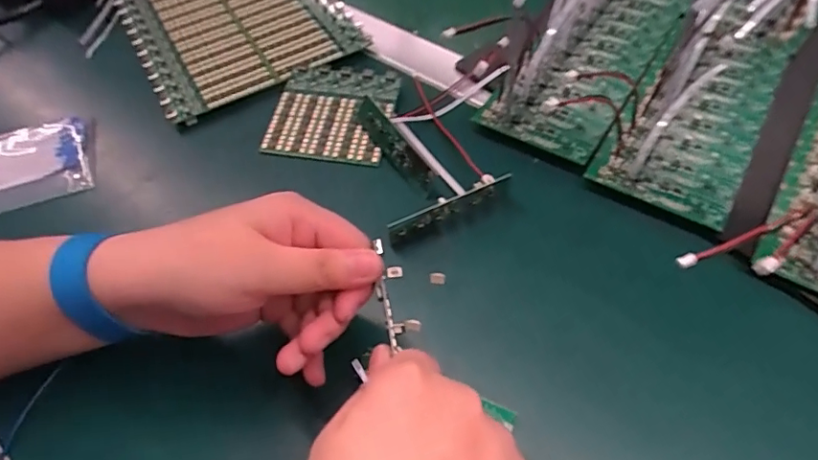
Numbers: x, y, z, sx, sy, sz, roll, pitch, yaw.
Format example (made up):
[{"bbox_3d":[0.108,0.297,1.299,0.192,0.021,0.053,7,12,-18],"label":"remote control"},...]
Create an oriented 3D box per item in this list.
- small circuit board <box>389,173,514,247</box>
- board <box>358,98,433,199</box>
[{"bbox_3d":[0.025,-0.012,0.337,0.081,0.020,0.007,-23,55,-14],"label":"small circuit board"},{"bbox_3d":[-0.013,-0.061,0.376,0.013,0.029,0.090,-24,56,-14],"label":"board"}]

